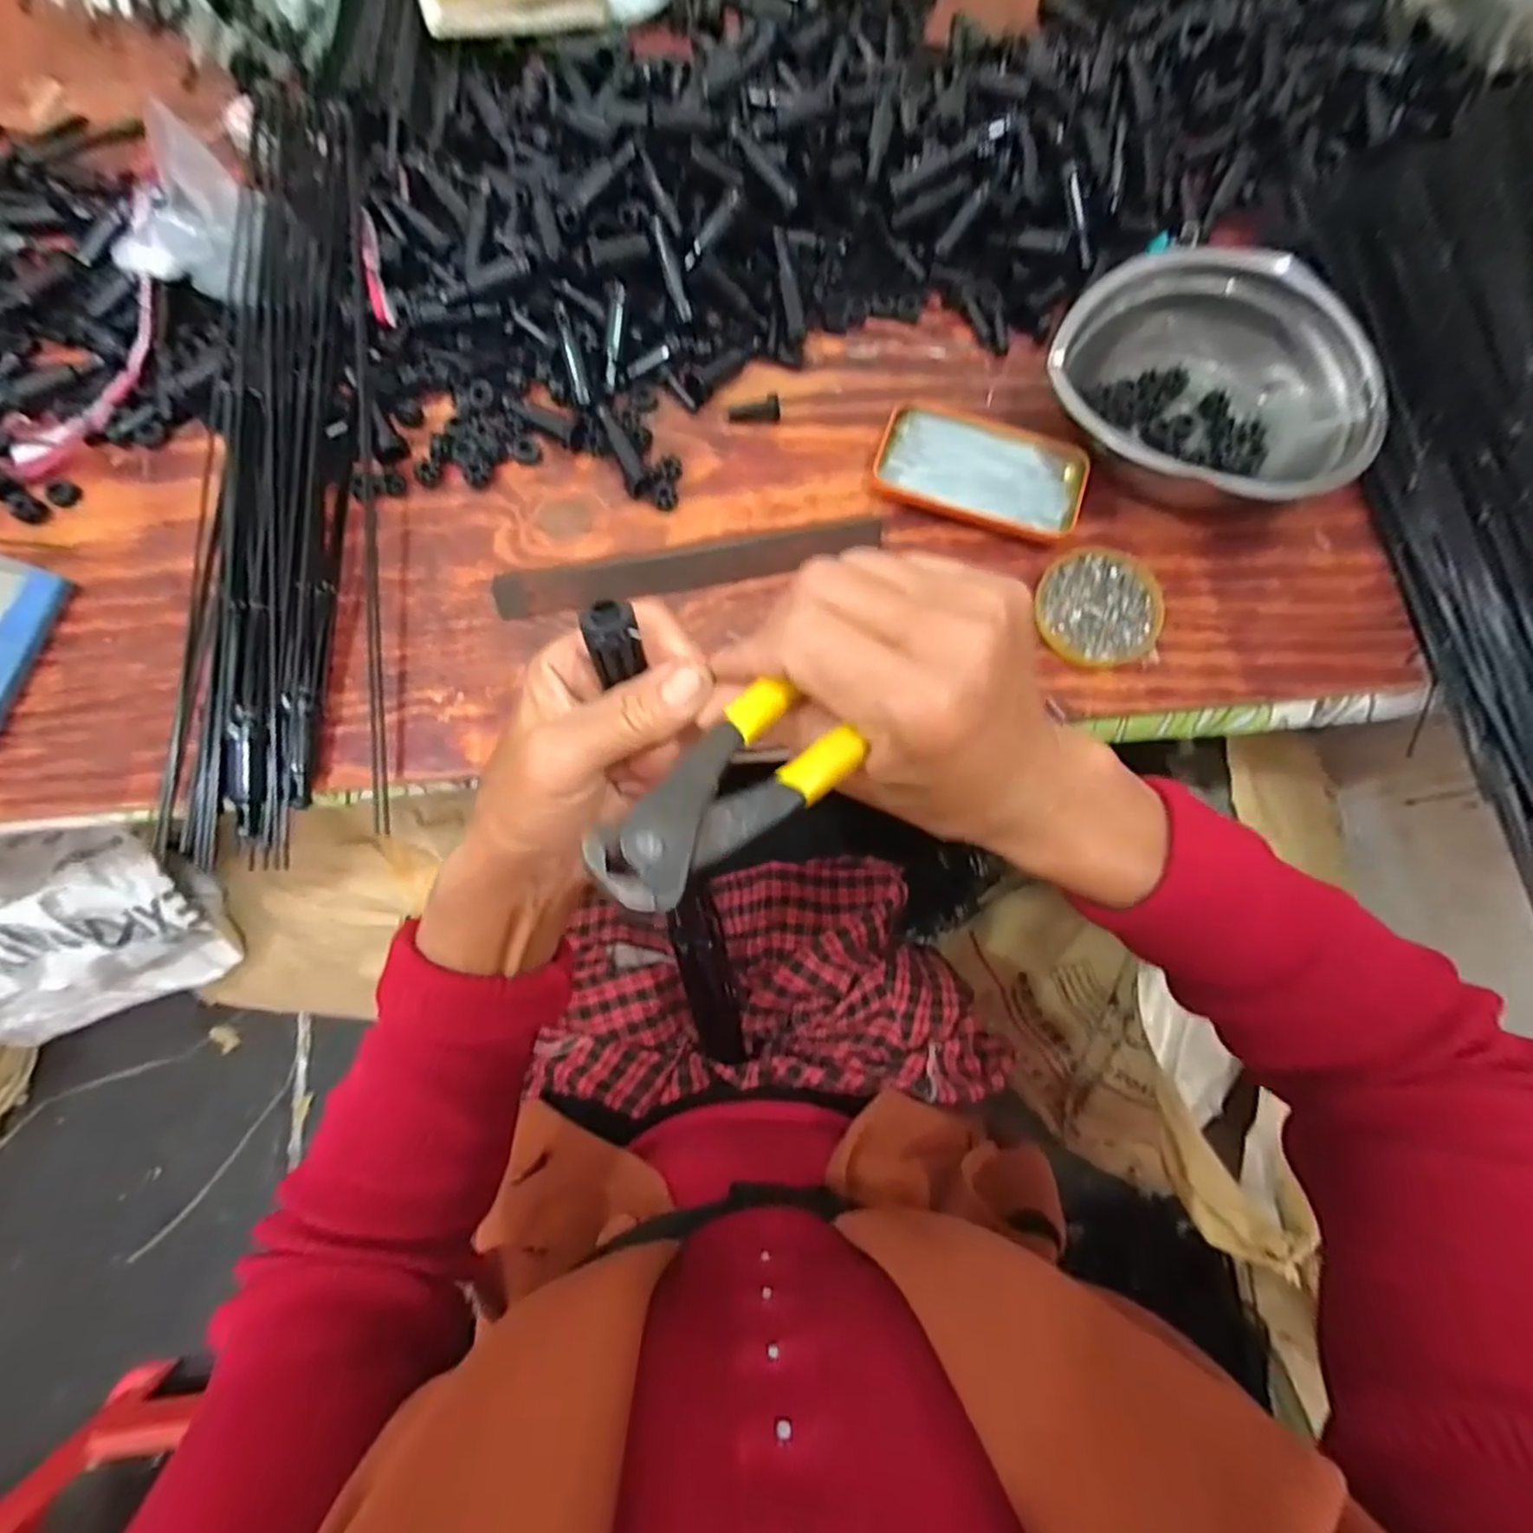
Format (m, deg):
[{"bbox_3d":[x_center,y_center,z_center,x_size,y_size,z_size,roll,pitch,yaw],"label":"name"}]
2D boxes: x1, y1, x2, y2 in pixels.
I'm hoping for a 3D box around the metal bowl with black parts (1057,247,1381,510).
[{"bbox_3d":[0.308,-0.257,0.476,0.192,0.068,0.195,0,78,-1],"label":"metal bowl with black parts"}]

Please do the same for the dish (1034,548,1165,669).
[{"bbox_3d":[0.227,-0.111,0.478,0.082,0.008,0.085,0,78,-1],"label":"dish"}]

